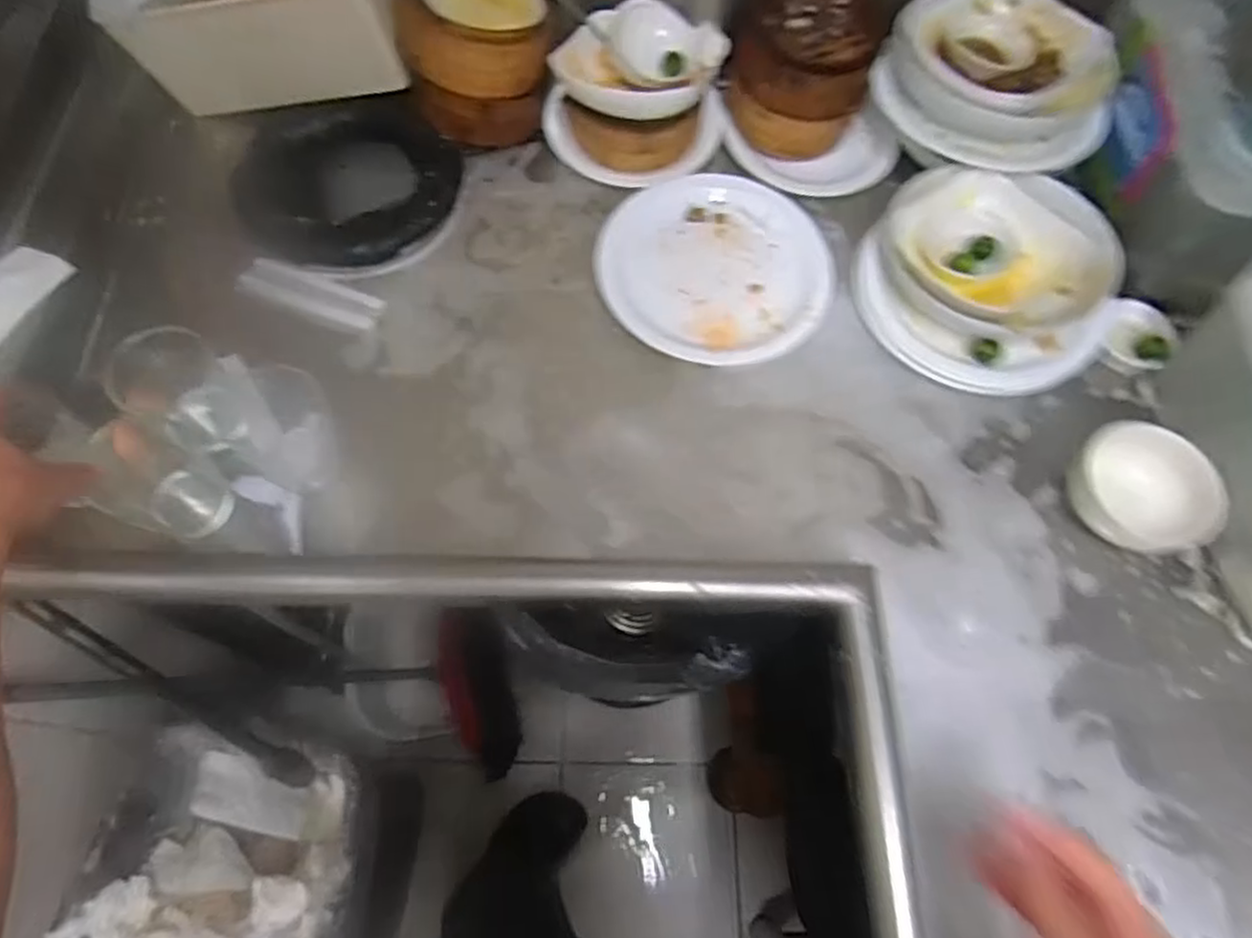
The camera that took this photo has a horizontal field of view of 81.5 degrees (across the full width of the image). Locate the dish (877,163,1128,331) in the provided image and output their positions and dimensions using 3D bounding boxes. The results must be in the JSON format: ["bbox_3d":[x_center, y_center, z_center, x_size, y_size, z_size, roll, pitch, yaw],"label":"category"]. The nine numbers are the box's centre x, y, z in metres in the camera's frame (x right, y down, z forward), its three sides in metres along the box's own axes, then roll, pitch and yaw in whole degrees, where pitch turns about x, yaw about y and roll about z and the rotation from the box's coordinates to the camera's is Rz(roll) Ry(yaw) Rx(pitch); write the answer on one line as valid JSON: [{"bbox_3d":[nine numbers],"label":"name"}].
[{"bbox_3d":[0.353,-0.206,0.703,0.212,0.061,0.164,17,68,5],"label":"dish"}]

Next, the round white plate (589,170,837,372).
[{"bbox_3d":[0.089,-0.205,0.729,0.223,0.015,0.217,-17,70,-9],"label":"round white plate"}]

